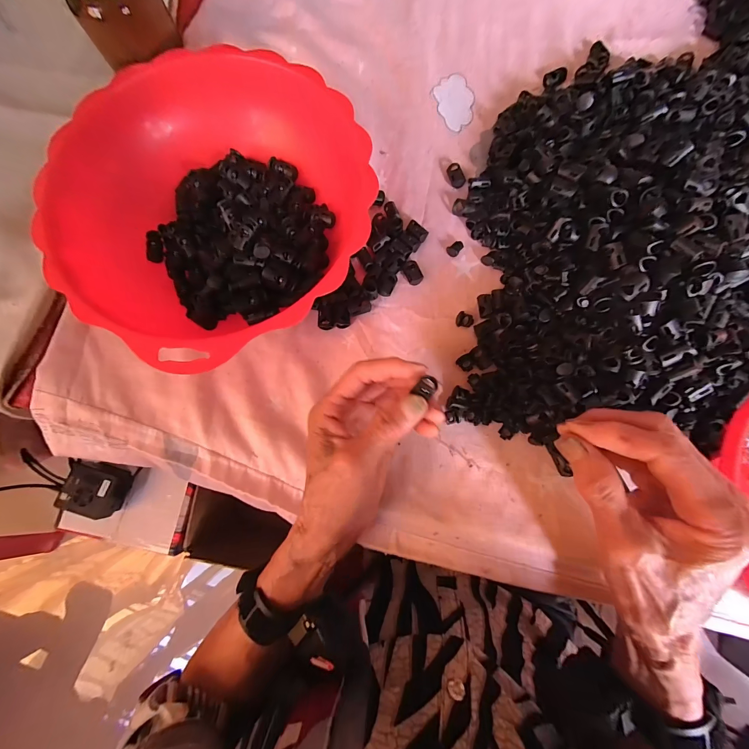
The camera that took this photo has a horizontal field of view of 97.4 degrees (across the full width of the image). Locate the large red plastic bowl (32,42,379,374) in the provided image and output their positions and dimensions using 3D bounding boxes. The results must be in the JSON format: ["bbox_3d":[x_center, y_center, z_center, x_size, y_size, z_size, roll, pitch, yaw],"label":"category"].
[{"bbox_3d":[-0.119,-0.124,0.271,0.224,0.071,0.247,24,80,5],"label":"large red plastic bowl"}]

